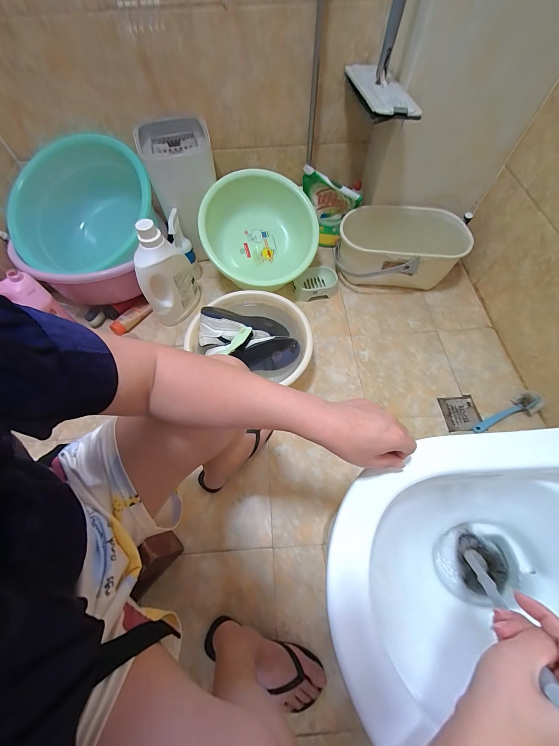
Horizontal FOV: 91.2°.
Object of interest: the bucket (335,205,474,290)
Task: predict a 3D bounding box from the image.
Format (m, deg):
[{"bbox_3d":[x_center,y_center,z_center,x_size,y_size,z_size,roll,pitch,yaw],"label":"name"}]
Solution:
[{"bbox_3d":[0.399,-0.410,0.957,0.389,0.191,0.222,8,64,5],"label":"bucket"}]

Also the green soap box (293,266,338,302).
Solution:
[{"bbox_3d":[0.129,-0.321,1.003,0.168,0.061,0.108,-11,64,-4],"label":"green soap box"}]

